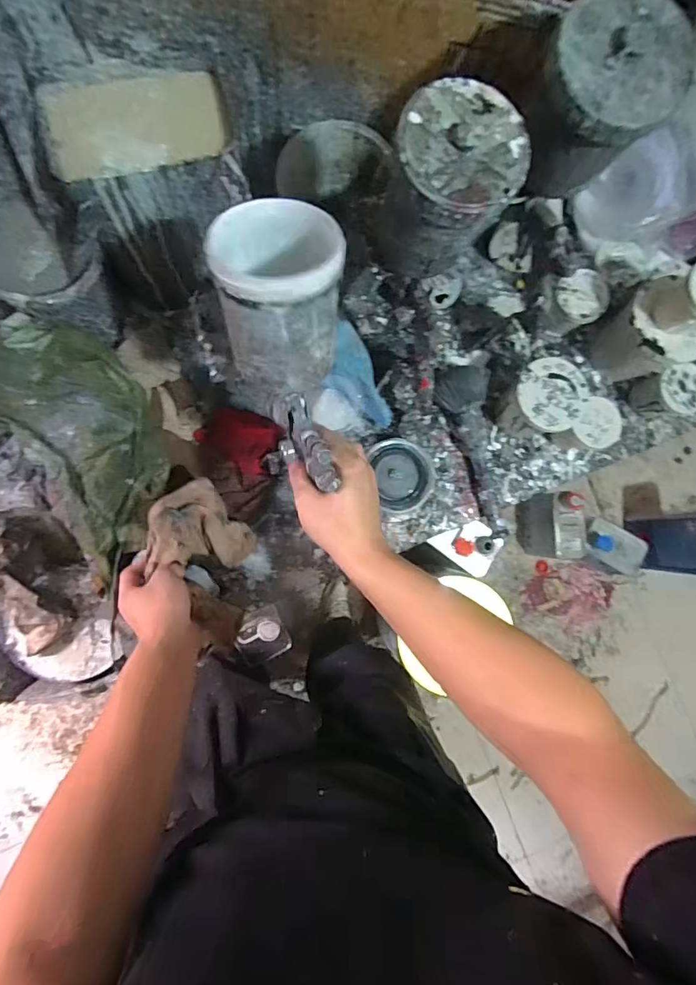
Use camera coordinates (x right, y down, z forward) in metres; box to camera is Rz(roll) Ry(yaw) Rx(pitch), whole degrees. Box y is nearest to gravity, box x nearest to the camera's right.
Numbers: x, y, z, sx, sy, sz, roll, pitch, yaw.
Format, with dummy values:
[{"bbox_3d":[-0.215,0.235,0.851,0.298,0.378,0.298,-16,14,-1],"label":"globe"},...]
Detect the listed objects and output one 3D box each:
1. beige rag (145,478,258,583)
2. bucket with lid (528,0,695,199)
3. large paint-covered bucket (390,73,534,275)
[{"bbox_3d":[-0.177,0.050,0.586,0.091,0.090,0.109,-38,90,-7],"label":"beige rag"},{"bbox_3d":[0.199,-0.316,0.406,0.097,0.111,0.100,0,86,-6],"label":"bucket with lid"},{"bbox_3d":[0.080,-0.246,0.399,0.092,0.110,0.092,0,86,-6],"label":"large paint-covered bucket"}]

